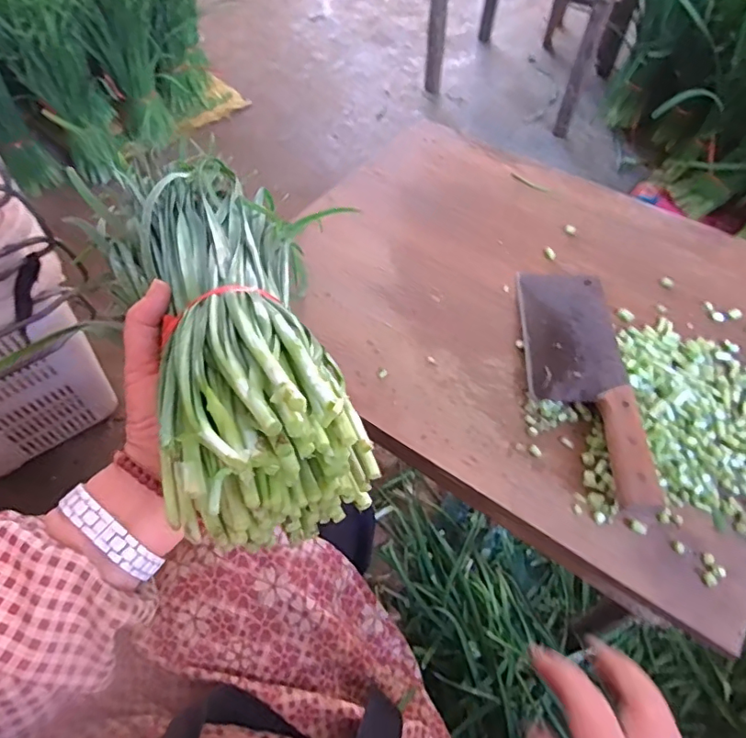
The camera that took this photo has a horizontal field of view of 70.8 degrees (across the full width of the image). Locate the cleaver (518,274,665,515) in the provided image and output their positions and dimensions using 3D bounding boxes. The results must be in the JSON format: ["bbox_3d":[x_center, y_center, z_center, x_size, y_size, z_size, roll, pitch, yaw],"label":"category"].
[{"bbox_3d":[0.205,0.000,0.522,0.096,0.037,0.282,4,55,1],"label":"cleaver"}]

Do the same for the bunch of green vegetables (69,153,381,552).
[{"bbox_3d":[-0.101,-0.042,0.309,0.089,0.087,0.279,-23,55,-16],"label":"bunch of green vegetables"}]

